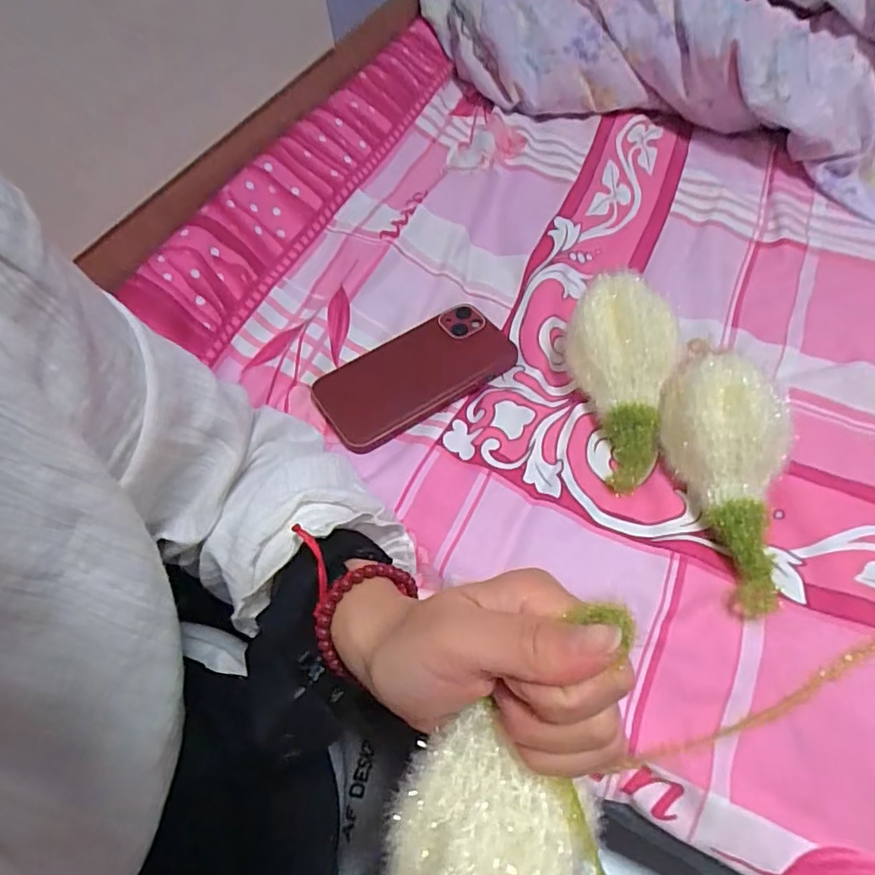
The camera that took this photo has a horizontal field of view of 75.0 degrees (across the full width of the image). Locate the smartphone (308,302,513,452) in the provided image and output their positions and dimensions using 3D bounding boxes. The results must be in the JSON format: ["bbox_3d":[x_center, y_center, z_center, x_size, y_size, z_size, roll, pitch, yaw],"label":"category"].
[{"bbox_3d":[-0.016,-0.047,0.417,0.142,0.009,0.074,-29,58,-14],"label":"smartphone"}]

